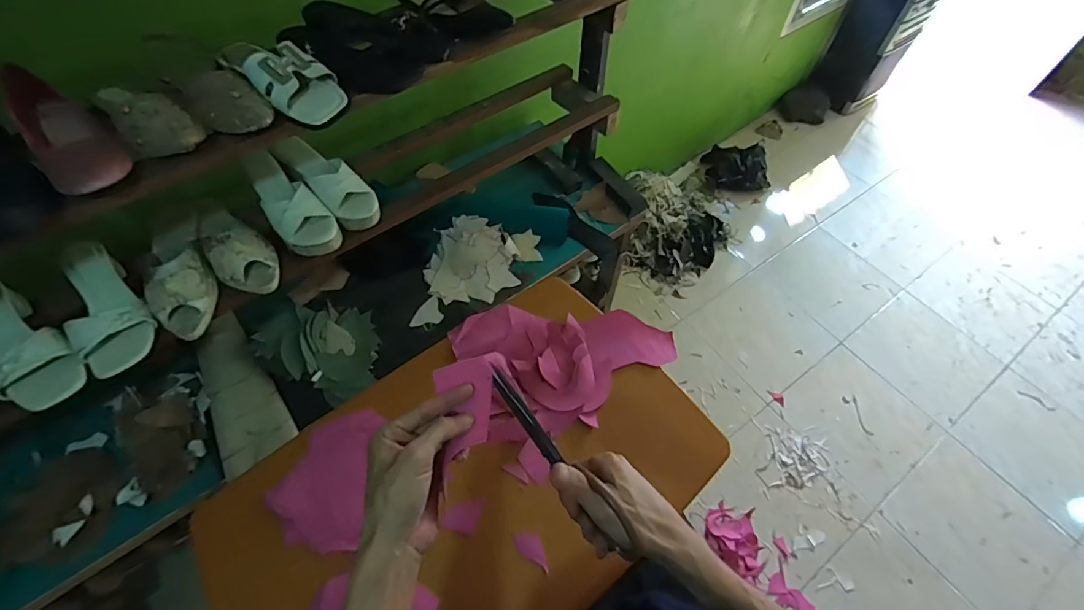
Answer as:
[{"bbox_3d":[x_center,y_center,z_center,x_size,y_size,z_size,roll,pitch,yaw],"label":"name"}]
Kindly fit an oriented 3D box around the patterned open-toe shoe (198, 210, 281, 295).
[{"bbox_3d":[-0.502,-0.102,0.782,0.216,0.065,0.084,39,64,22],"label":"patterned open-toe shoe"}]

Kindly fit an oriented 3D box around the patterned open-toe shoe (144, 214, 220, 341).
[{"bbox_3d":[-0.563,-0.066,0.748,0.084,0.065,0.252,-22,60,-14],"label":"patterned open-toe shoe"}]

